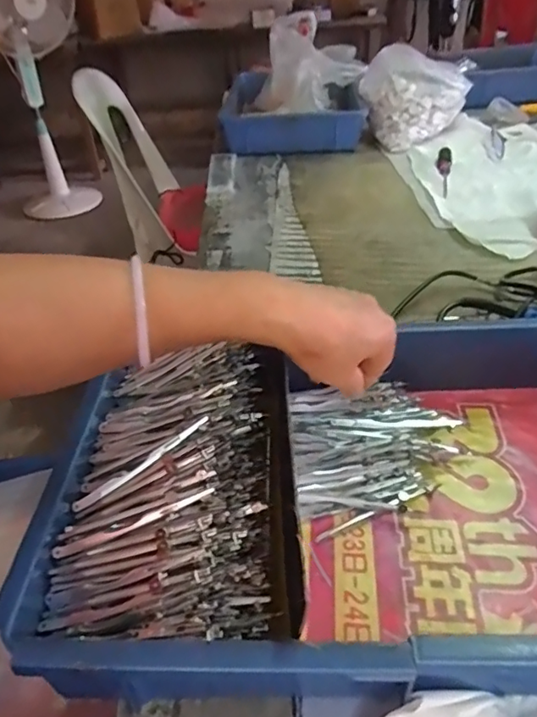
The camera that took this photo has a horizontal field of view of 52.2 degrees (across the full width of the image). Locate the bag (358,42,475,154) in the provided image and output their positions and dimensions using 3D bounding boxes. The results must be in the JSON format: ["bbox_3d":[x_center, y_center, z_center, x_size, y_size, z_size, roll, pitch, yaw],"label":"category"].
[{"bbox_3d":[0.285,-0.530,1.103,0.197,0.154,0.158,-21,40,-20],"label":"bag"}]

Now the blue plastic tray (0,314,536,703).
[{"bbox_3d":[0.076,0.084,0.384,0.421,0.085,0.275,-2,37,1],"label":"blue plastic tray"}]

